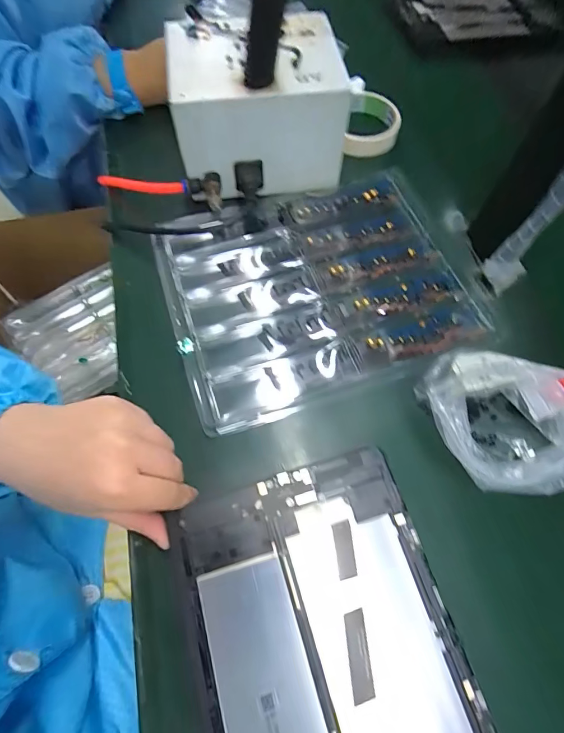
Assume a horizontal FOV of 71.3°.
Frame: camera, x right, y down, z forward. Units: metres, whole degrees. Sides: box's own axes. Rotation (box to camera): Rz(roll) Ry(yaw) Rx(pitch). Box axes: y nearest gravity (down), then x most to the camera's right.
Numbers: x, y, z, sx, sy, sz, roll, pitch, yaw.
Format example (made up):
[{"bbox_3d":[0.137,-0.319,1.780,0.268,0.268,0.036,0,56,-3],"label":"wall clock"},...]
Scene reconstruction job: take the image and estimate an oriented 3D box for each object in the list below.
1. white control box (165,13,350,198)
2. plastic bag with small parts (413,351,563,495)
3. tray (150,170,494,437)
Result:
[{"bbox_3d":[-0.025,-0.263,0.397,0.161,0.103,0.131,-6,66,-6],"label":"white control box"},{"bbox_3d":[0.162,0.042,0.293,0.121,0.050,0.099,32,68,11],"label":"plastic bag with small parts"},{"bbox_3d":[0.035,-0.078,0.366,0.271,0.016,0.212,-17,68,-10],"label":"tray"}]

